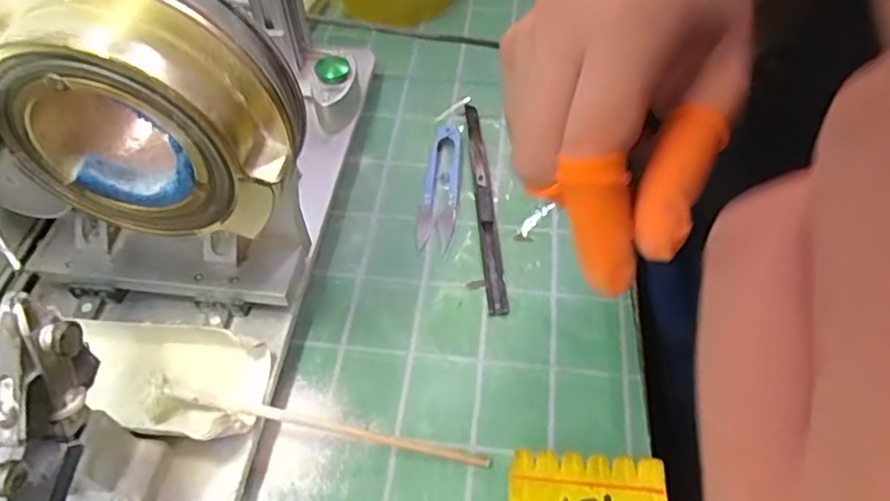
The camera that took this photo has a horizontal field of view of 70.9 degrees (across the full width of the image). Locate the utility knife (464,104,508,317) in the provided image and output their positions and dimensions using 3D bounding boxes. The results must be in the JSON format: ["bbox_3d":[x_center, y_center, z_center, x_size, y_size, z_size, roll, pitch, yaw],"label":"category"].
[{"bbox_3d":[0.025,-0.035,0.407,0.011,0.009,0.174,-4,53,-1],"label":"utility knife"}]

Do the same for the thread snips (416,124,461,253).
[{"bbox_3d":[-0.003,-0.047,0.415,0.023,0.013,0.104,3,53,4],"label":"thread snips"}]

